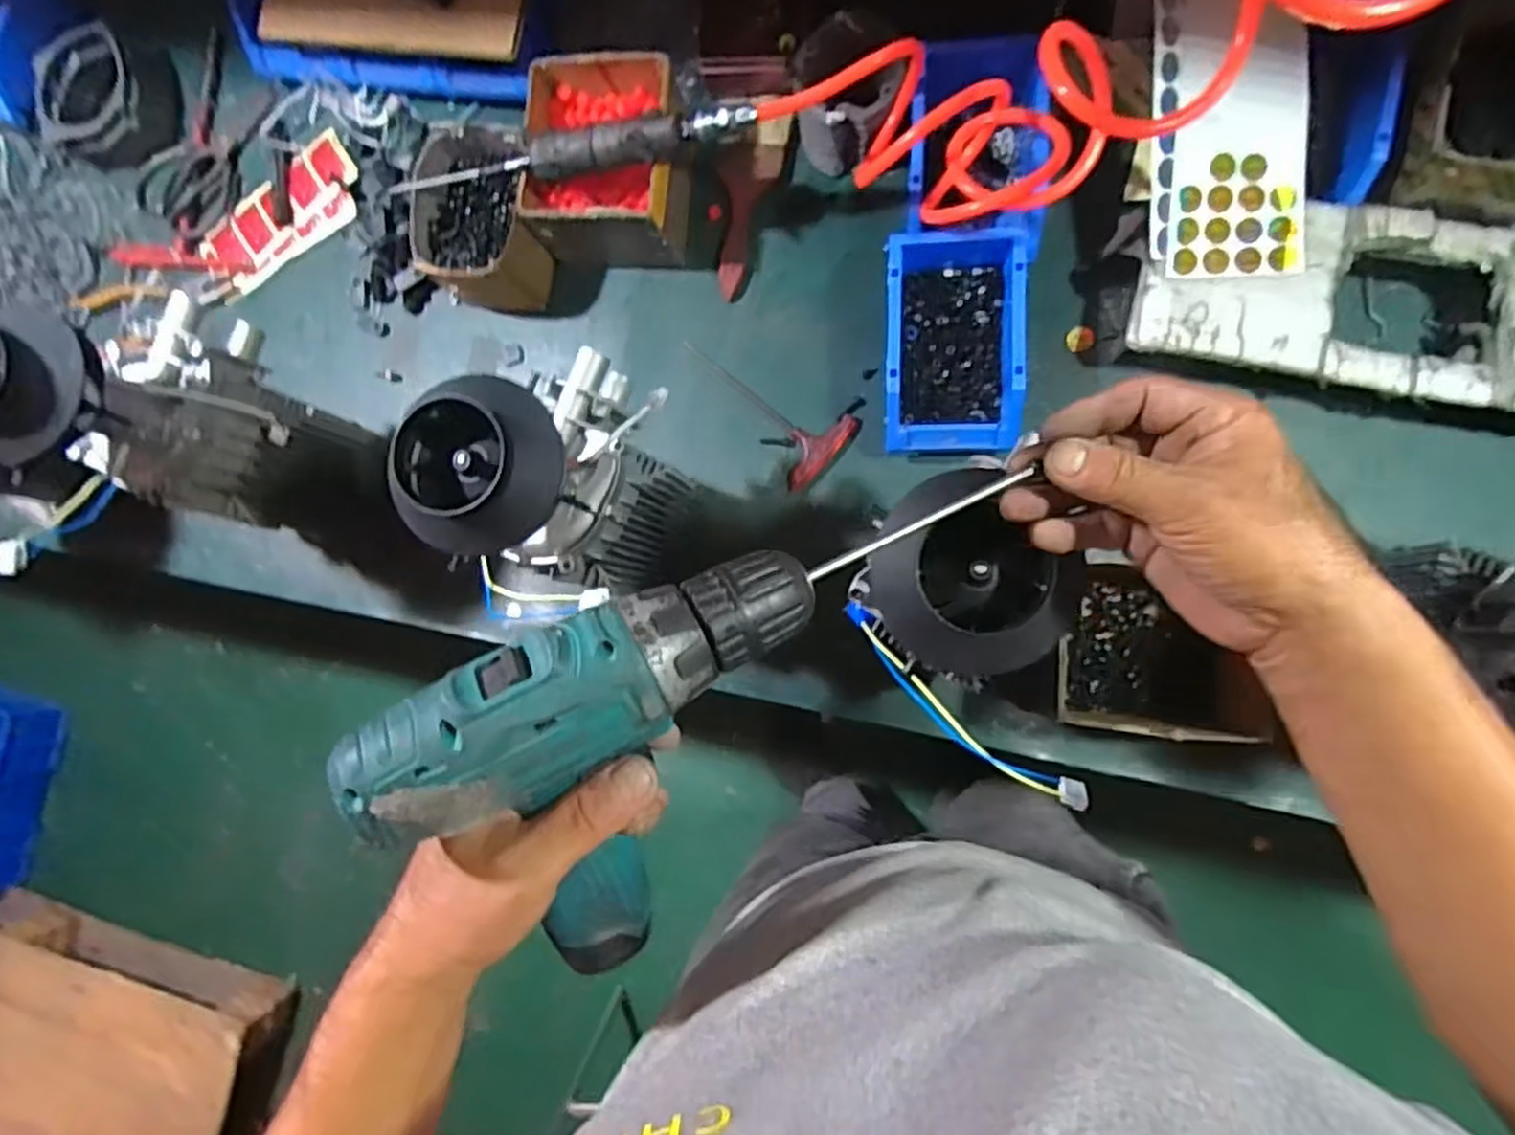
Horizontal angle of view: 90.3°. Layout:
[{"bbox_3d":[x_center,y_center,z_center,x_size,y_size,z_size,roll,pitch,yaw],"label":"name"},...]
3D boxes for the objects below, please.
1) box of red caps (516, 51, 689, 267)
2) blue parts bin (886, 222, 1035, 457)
[{"bbox_3d":[-0.139,-0.384,0.724,0.143,0.099,0.158,8,87,9],"label":"box of red caps"},{"bbox_3d":[0.175,-0.199,0.676,0.117,0.072,0.188,1,85,9],"label":"blue parts bin"}]

